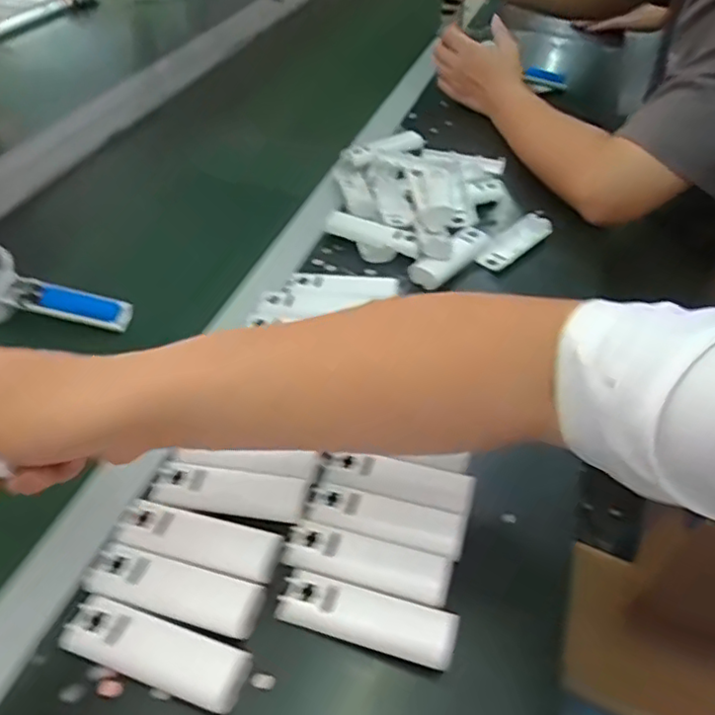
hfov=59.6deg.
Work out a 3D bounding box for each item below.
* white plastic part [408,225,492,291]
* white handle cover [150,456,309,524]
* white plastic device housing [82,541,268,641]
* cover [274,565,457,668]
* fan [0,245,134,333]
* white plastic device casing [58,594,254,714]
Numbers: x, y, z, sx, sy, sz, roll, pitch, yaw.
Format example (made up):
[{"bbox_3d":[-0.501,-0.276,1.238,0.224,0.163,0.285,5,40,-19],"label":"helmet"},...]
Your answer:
[{"bbox_3d":[0.099,-0.107,0.645,0.035,0.025,0.101,35,53,27],"label":"white plastic part"},{"bbox_3d":[-0.089,0.090,0.432,0.105,0.008,0.031,9,46,4],"label":"white handle cover"},{"bbox_3d":[-0.114,0.141,0.385,0.111,0.010,0.031,14,46,10],"label":"white plastic device housing"},{"bbox_3d":[0.006,0.158,0.382,0.107,0.010,0.034,15,46,11],"label":"cover"},{"bbox_3d":[-0.293,-0.053,0.572,0.160,0.050,0.050,17,44,-11],"label":"fan"},{"bbox_3d":[-0.117,0.169,0.362,0.109,0.006,0.033,16,47,12],"label":"white plastic device casing"}]

